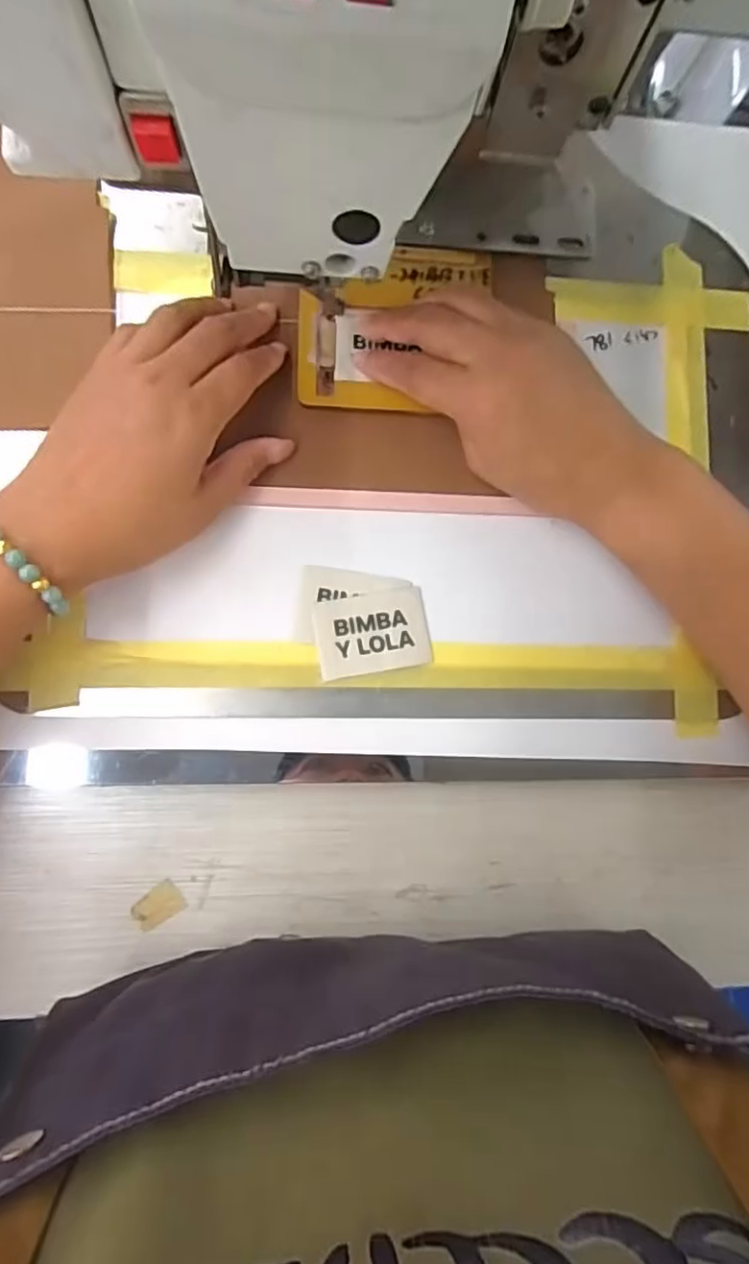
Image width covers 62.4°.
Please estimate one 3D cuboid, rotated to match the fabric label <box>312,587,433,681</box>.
[{"bbox_3d":[0.000,0.000,0.322,0.058,0.004,0.041,-9,84,-7],"label":"fabric label"}]

